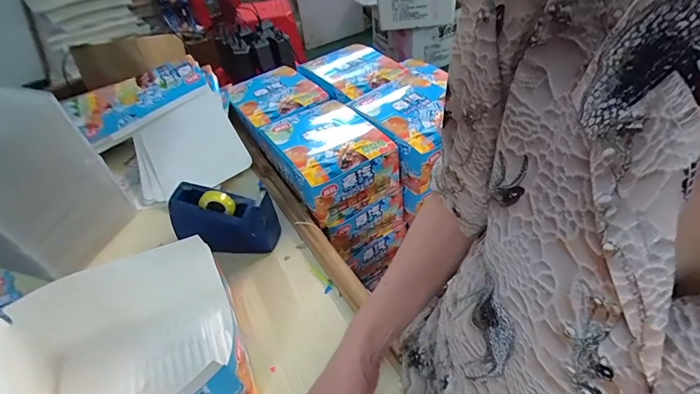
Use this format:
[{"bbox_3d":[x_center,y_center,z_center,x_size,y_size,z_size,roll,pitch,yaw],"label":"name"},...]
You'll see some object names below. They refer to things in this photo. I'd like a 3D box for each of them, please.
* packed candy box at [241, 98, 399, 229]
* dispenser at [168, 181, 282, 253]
[{"bbox_3d":[-0.042,-0.070,0.652,0.156,0.093,0.203,-25,45,-22],"label":"packed candy box"},{"bbox_3d":[-0.167,0.036,0.522,0.135,0.091,0.048,5,42,10],"label":"dispenser"}]

